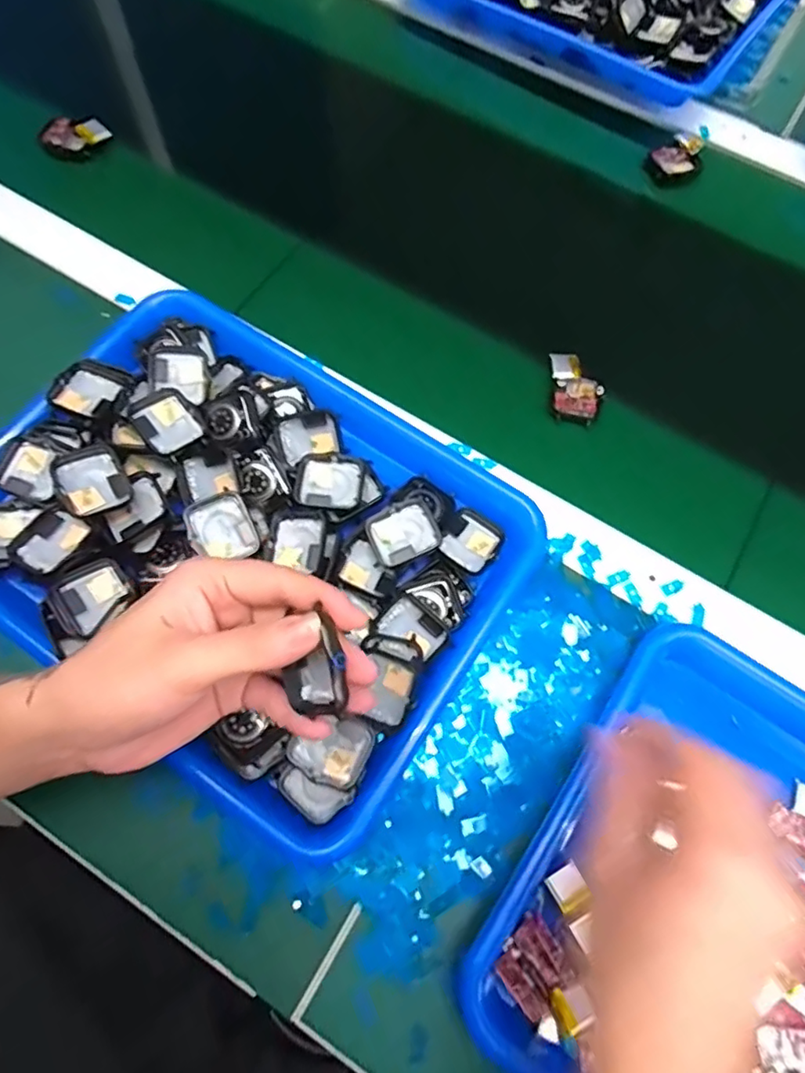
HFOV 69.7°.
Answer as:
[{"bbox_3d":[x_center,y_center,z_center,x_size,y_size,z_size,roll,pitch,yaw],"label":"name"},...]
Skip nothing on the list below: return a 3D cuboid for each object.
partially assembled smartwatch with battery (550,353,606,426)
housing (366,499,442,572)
[{"bbox_3d":[0.129,-0.109,0.426,0.038,0.016,0.053,-3,71,-1],"label":"partially assembled smartwatch with battery"},{"bbox_3d":[0.001,-0.001,0.369,0.042,0.014,0.037,-25,73,-8],"label":"housing"}]

